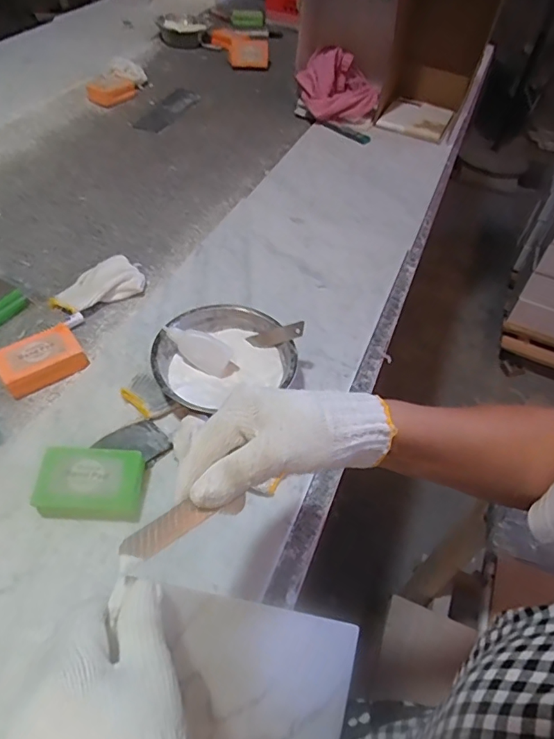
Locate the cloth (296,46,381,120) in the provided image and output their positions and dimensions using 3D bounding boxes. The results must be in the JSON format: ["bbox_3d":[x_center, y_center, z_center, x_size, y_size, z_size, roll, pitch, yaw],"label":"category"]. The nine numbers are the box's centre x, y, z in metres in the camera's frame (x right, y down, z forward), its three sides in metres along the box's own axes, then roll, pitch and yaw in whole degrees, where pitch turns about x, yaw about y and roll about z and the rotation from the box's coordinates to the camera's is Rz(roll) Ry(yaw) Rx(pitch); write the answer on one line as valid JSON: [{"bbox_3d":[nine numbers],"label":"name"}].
[{"bbox_3d":[0.129,-0.621,1.093,0.163,0.119,0.120,-10,51,-12],"label":"cloth"}]

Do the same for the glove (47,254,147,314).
[{"bbox_3d":[-0.247,-0.118,0.687,0.130,0.023,0.073,-30,58,-26],"label":"glove"}]

